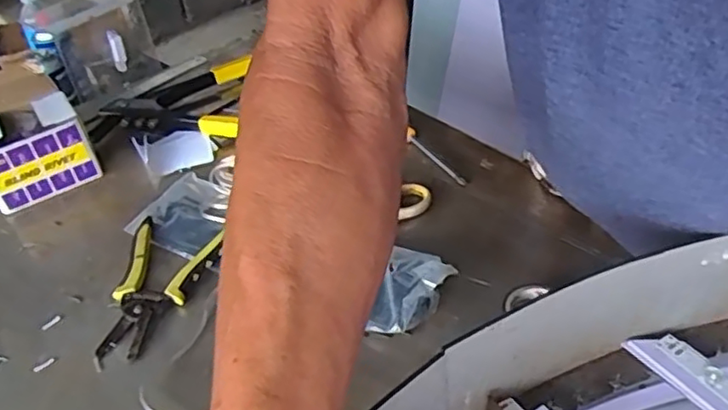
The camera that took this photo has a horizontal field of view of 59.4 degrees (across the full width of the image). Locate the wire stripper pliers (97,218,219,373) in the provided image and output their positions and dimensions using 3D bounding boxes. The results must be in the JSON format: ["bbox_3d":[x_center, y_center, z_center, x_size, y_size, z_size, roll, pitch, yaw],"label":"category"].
[{"bbox_3d":[-0.187,0.072,0.592,0.087,0.017,0.166,-2,40,6],"label":"wire stripper pliers"}]

